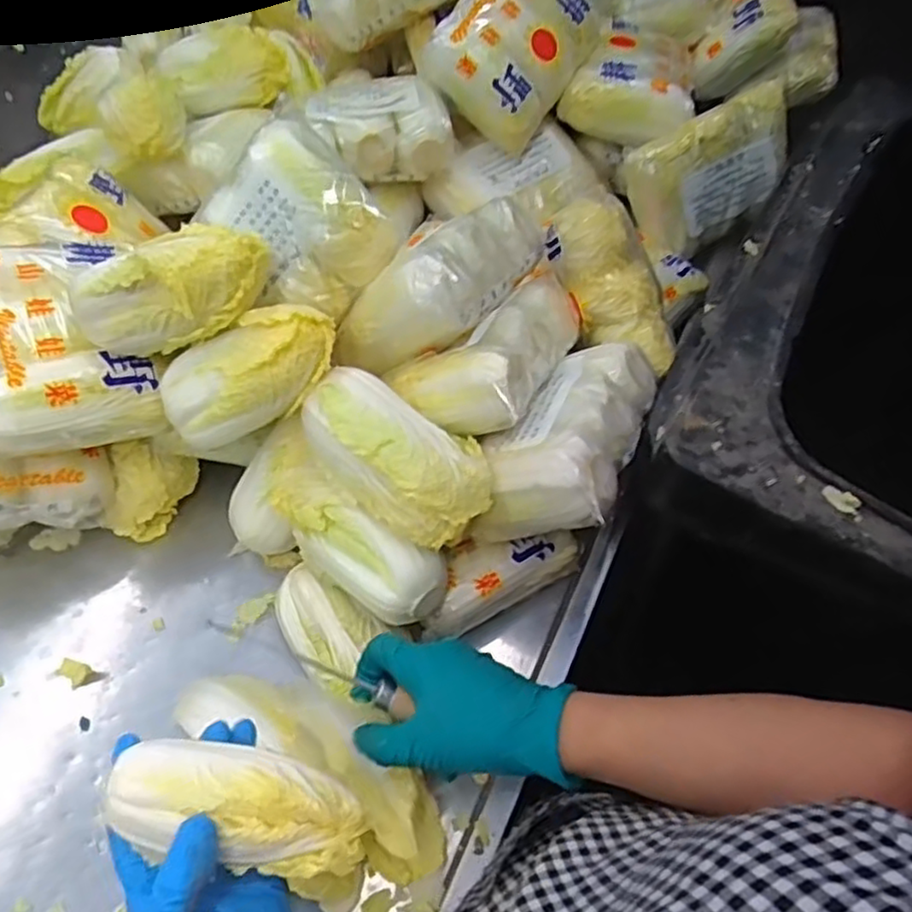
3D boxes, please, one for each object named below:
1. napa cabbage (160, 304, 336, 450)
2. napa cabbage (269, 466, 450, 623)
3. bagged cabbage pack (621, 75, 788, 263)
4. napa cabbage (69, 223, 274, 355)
[{"bbox_3d":[-0.146,-0.057,0.490,0.136,0.074,0.060,-28,41,12],"label":"napa cabbage"},{"bbox_3d":[-0.074,0.063,0.483,0.145,0.052,0.050,33,63,15],"label":"napa cabbage"},{"bbox_3d":[0.276,-0.305,0.729,0.186,0.125,0.065,-29,27,2],"label":"bagged cabbage pack"},{"bbox_3d":[-0.197,-0.118,0.468,0.140,0.069,0.070,-19,61,6],"label":"napa cabbage"}]

